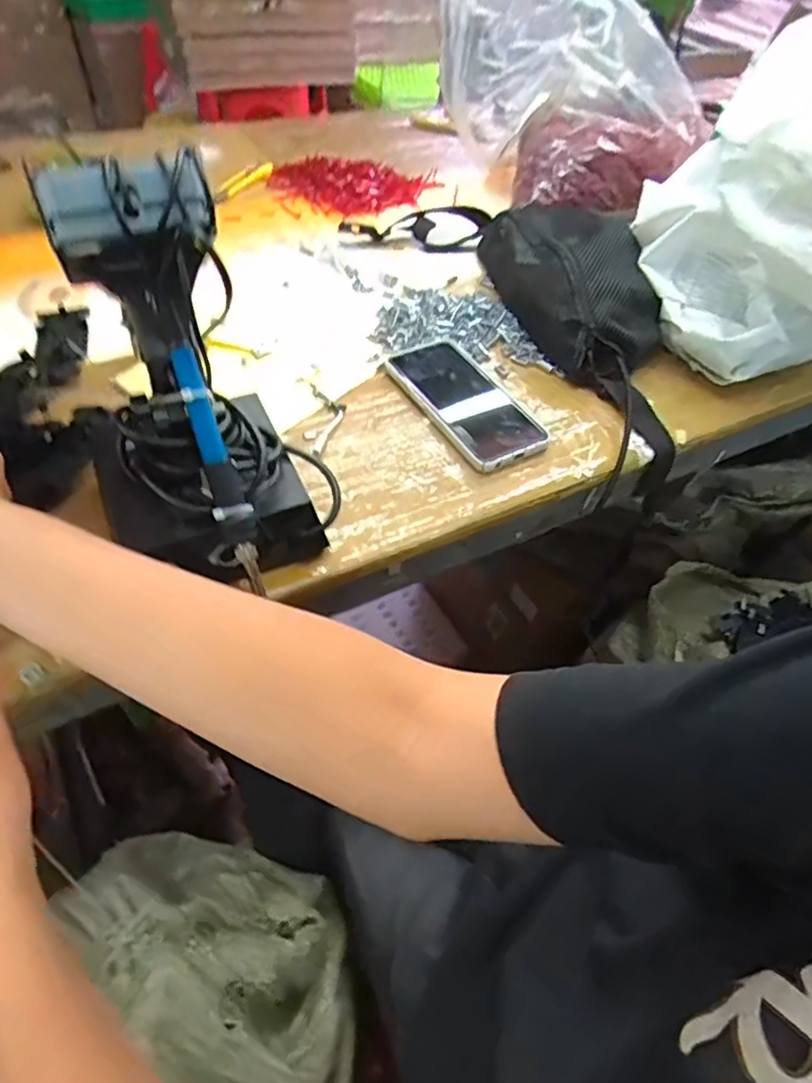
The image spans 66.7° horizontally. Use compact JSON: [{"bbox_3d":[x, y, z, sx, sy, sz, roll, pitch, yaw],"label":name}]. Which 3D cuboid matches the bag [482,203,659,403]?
[{"bbox_3d":[0.181,-0.271,0.650,0.135,0.086,0.279,-6,50,-10],"label":"bag"}]

